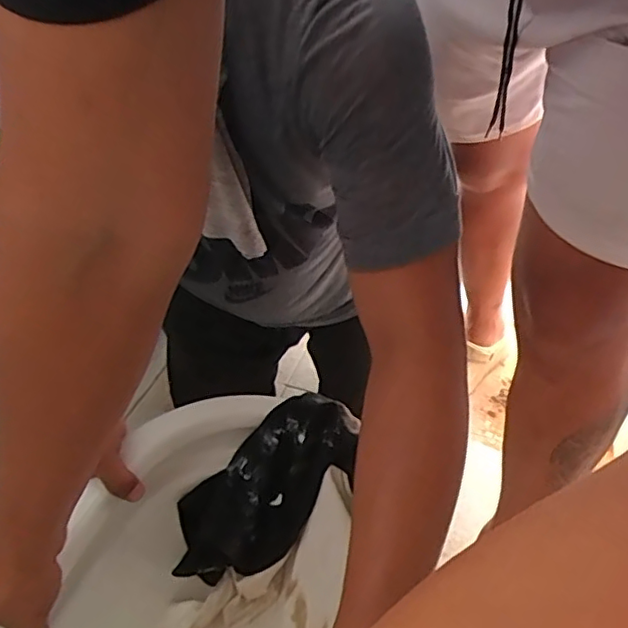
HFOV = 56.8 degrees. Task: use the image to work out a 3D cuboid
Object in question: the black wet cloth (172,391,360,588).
[{"bbox_3d":[-0.050,0.182,0.600,0.227,0.025,0.109,-45,69,0],"label":"black wet cloth"}]

